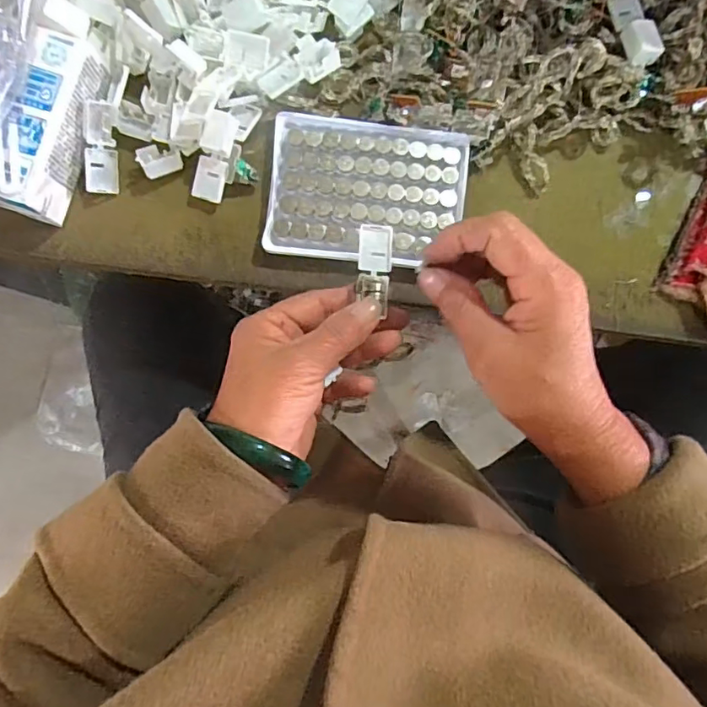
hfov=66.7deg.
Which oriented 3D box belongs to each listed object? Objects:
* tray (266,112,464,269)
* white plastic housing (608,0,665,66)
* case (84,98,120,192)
[{"bbox_3d":[0.009,-0.107,0.354,0.126,0.009,0.093,6,87,-2],"label":"tray"},{"bbox_3d":[0.182,-0.211,0.347,0.021,0.013,0.050,-11,73,-3],"label":"white plastic housing"},{"bbox_3d":[-0.162,-0.131,0.344,0.017,0.013,0.054,7,106,-2],"label":"case"}]

